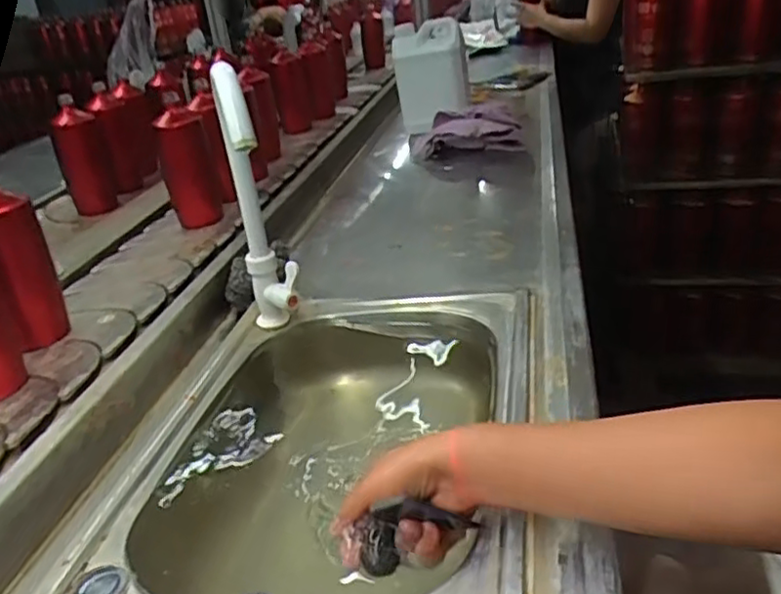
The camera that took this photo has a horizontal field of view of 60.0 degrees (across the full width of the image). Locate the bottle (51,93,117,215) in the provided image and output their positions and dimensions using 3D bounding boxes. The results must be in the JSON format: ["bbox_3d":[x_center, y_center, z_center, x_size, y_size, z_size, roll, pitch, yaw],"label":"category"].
[{"bbox_3d":[-0.579,-0.264,1.274,0.082,0.202,0.101,-19,29,-22],"label":"bottle"}]

